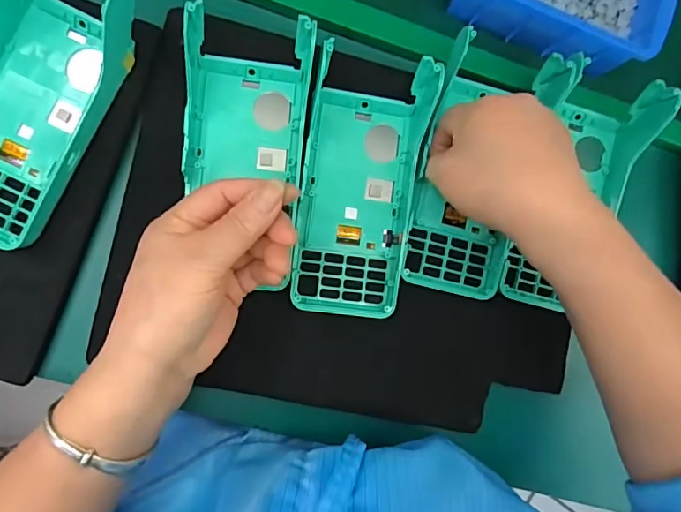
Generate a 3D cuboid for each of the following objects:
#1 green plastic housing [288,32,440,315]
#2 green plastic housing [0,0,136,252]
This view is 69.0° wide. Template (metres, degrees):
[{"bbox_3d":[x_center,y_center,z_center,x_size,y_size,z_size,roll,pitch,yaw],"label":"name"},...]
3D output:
[{"bbox_3d":[0.012,-0.044,0.334,0.079,0.041,0.168,10,84,-6],"label":"green plastic housing"},{"bbox_3d":[-0.192,-0.092,0.294,0.085,0.047,0.169,24,85,-8],"label":"green plastic housing"}]

